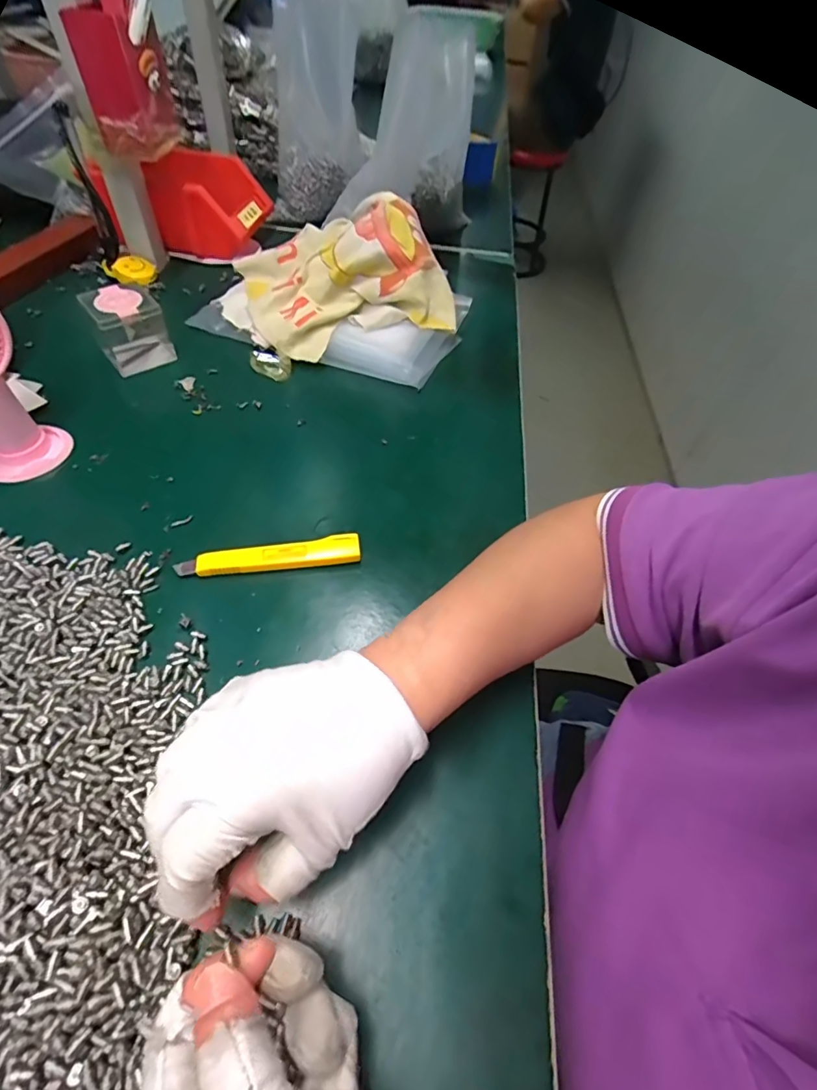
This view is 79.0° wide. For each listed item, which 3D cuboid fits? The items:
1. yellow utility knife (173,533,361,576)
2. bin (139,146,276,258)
[{"bbox_3d":[-0.099,0.009,0.355,0.125,0.011,0.022,-6,54,-9],"label":"yellow utility knife"},{"bbox_3d":[-0.236,-0.416,0.617,0.099,0.078,0.120,15,54,6],"label":"bin"}]

